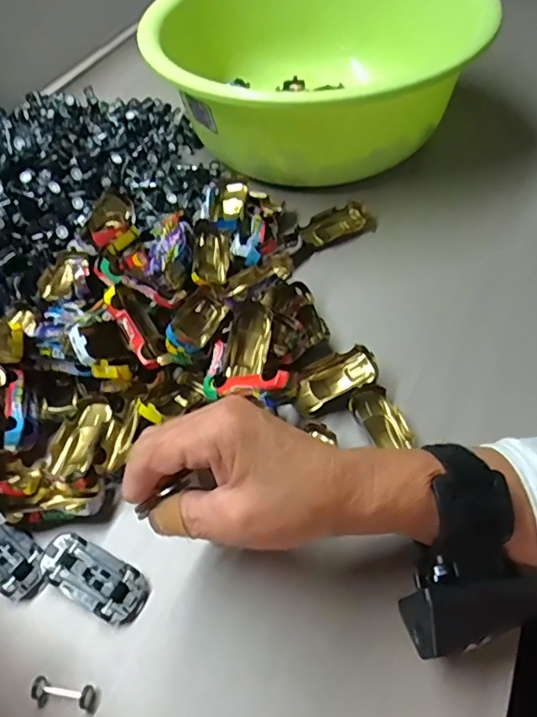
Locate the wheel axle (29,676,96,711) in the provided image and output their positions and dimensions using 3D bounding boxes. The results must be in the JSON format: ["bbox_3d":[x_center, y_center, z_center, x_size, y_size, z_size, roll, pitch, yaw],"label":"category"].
[{"bbox_3d":[-0.107,0.174,0.284,0.033,0.008,0.011,6,53,9],"label":"wheel axle"}]

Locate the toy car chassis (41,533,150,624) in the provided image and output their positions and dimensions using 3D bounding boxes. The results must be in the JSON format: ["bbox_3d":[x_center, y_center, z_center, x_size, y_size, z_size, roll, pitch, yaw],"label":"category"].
[{"bbox_3d":[-0.103,0.124,0.315,0.066,0.013,0.030,21,56,19],"label":"toy car chassis"}]

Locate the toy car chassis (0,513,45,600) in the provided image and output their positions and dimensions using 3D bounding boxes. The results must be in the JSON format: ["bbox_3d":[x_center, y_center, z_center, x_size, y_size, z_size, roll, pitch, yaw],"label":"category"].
[{"bbox_3d":[-0.161,0.115,0.328,0.064,0.015,0.030,28,59,23],"label":"toy car chassis"}]

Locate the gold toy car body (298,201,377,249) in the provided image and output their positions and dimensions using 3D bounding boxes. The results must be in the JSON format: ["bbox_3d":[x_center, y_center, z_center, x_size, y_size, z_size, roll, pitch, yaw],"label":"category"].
[{"bbox_3d":[0.062,-0.120,0.499,0.066,0.014,0.034,-24,54,-14],"label":"gold toy car body"}]

